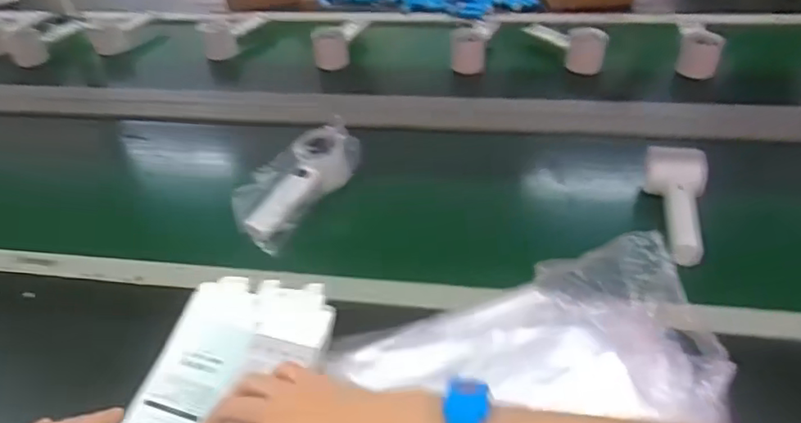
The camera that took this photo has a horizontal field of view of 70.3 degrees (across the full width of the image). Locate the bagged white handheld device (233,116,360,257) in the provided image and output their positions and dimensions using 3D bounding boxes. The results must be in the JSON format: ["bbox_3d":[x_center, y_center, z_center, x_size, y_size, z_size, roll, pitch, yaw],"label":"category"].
[{"bbox_3d":[-0.129,-0.036,0.705,0.098,0.067,0.177,29,68,34],"label":"bagged white handheld device"}]

